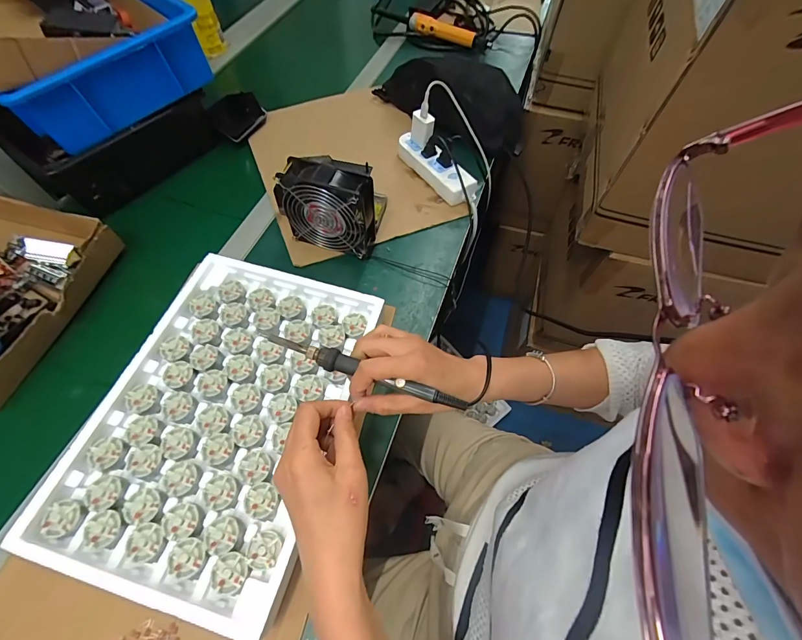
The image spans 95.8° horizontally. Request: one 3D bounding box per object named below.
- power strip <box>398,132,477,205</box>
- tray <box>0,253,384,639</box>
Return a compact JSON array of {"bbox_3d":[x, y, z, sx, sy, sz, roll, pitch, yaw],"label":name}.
[{"bbox_3d":[0.059,-0.260,0.619,0.050,0.036,0.167,-35,67,-18],"label":"power strip"},{"bbox_3d":[-0.188,0.098,0.407,0.237,0.057,0.337,14,62,7],"label":"tray"}]

